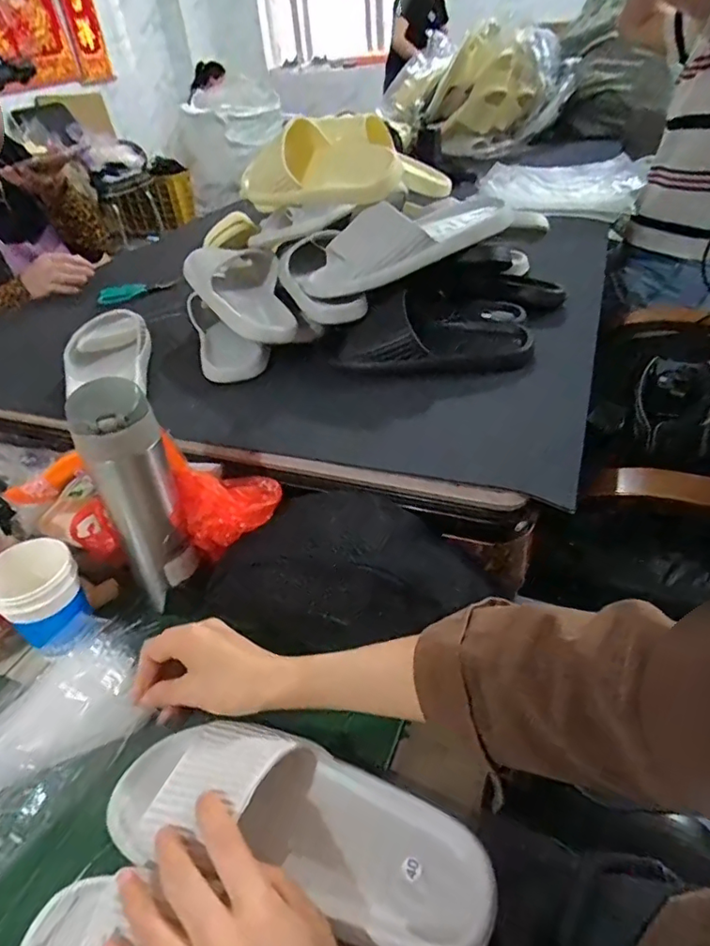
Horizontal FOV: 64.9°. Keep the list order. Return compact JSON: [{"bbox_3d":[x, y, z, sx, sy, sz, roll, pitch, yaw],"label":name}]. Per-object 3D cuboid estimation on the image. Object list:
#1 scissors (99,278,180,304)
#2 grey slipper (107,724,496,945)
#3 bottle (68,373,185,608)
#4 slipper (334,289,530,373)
[{"bbox_3d":[-0.384,-0.328,0.998,0.141,0.018,0.067,-17,39,-14],"label":"scissors"},{"bbox_3d":[-0.041,0.229,0.365,0.256,0.063,0.095,14,42,14],"label":"grey slipper"},{"bbox_3d":[-0.189,0.017,0.493,0.063,0.188,0.058,-21,40,-18],"label":"bottle"},{"bbox_3d":[0.091,-0.167,0.678,0.242,0.068,0.086,-2,38,6],"label":"slipper"}]

